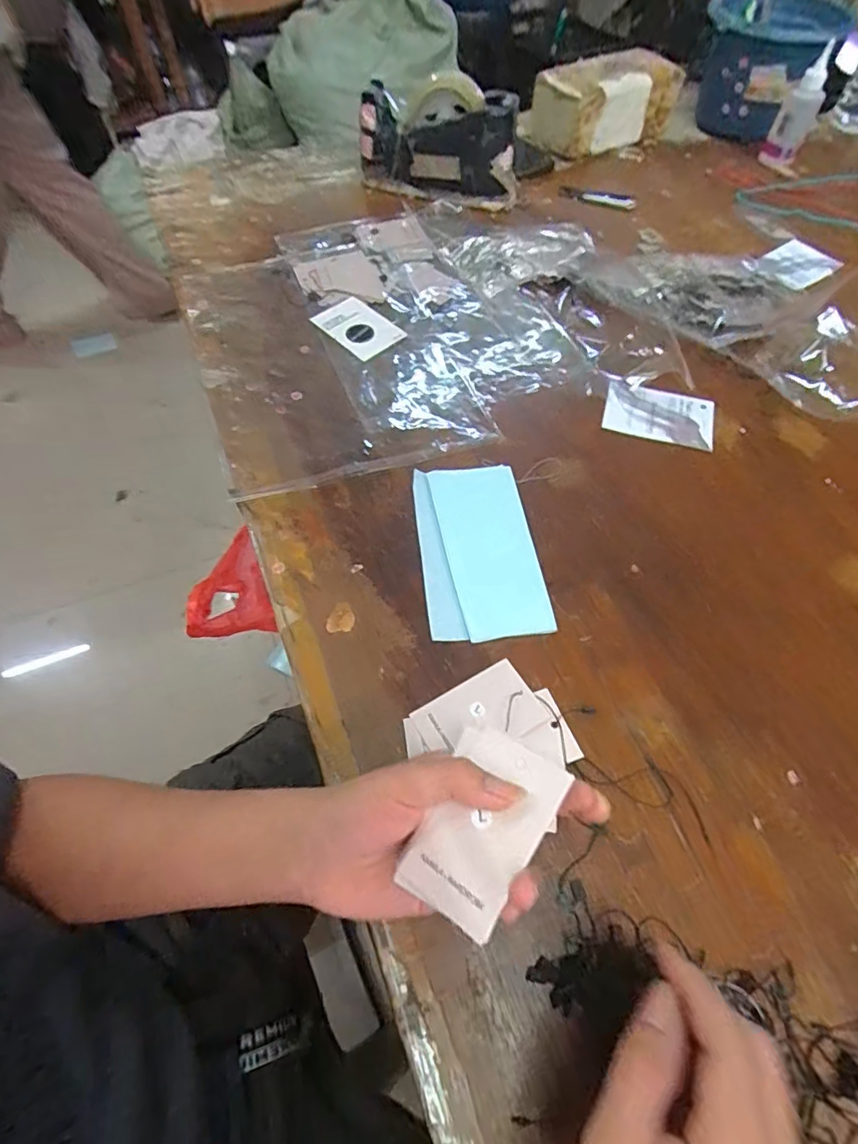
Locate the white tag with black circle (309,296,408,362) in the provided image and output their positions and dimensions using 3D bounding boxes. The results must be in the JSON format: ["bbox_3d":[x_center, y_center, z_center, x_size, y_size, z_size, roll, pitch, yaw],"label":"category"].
[{"bbox_3d":[-0.073,-0.261,0.581,0.087,0.007,0.059,40,71,13],"label":"white tag with black circle"}]

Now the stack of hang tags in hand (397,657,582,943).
[{"bbox_3d":[0.023,0.117,0.258,0.054,0.004,0.081,24,68,37],"label":"stack of hang tags in hand"}]

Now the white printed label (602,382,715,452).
[{"bbox_3d":[0.221,-0.151,0.525,0.102,0.006,0.063,15,65,6],"label":"white printed label"}]

